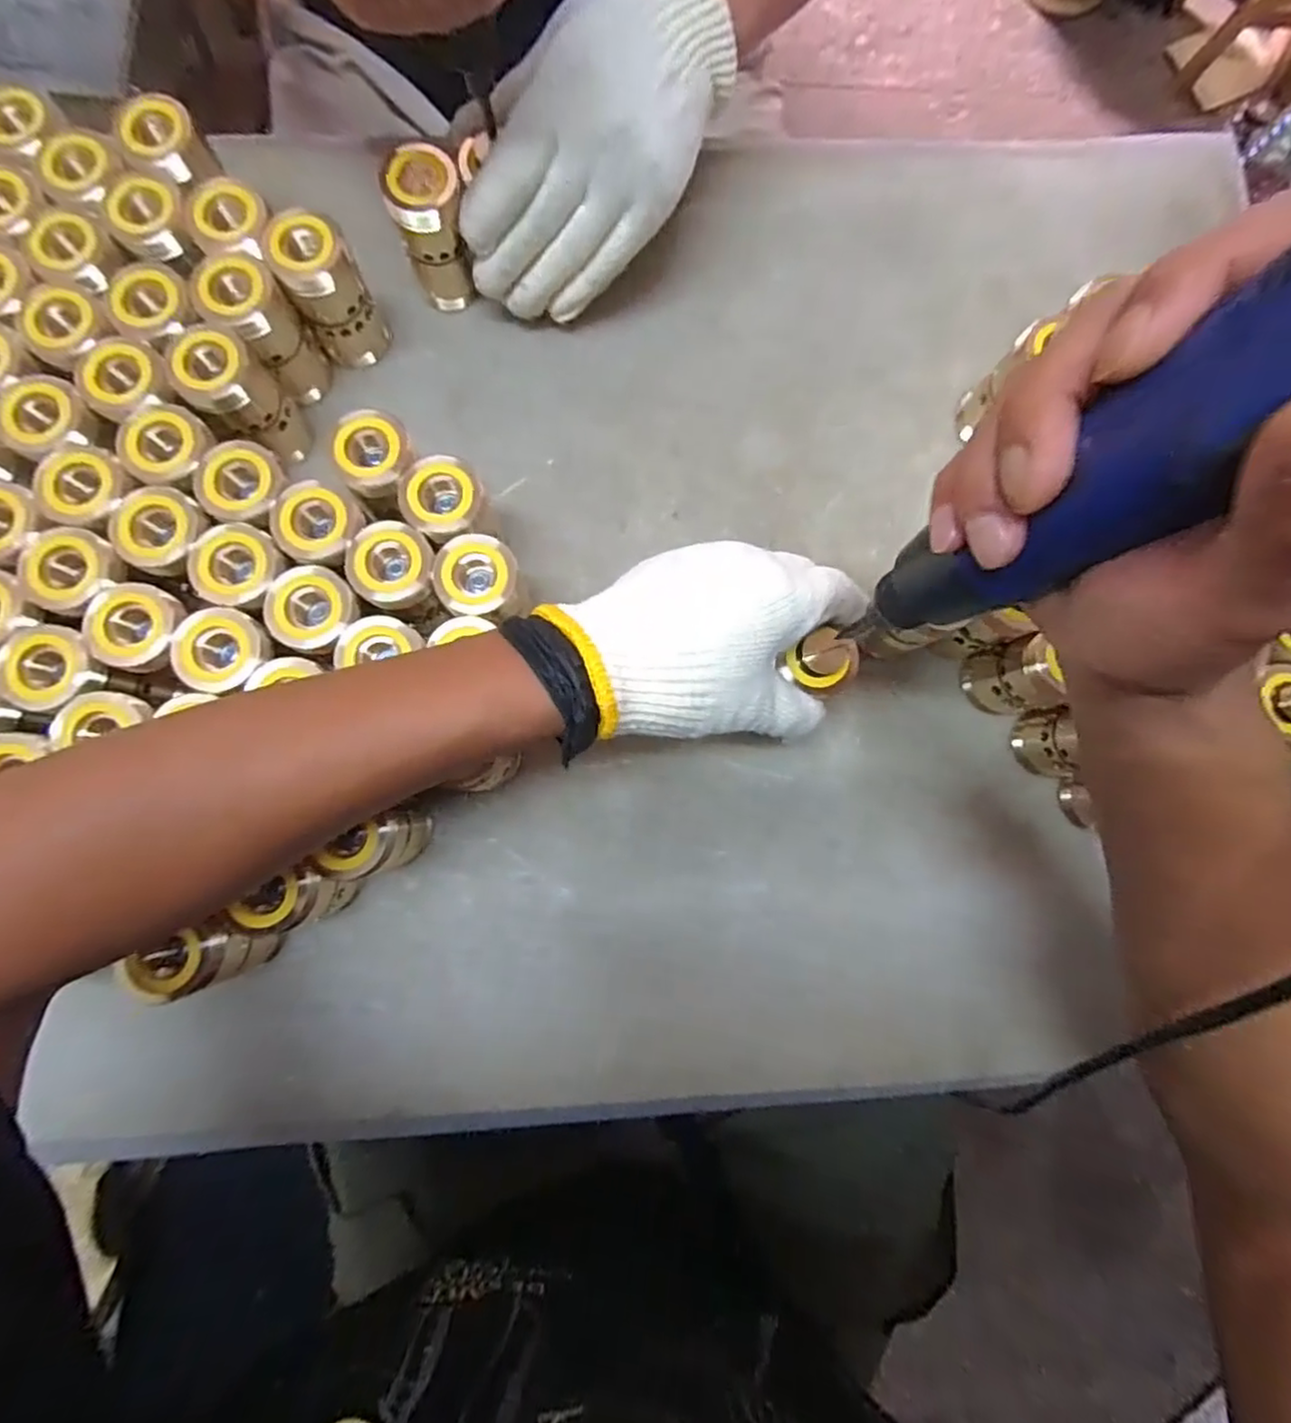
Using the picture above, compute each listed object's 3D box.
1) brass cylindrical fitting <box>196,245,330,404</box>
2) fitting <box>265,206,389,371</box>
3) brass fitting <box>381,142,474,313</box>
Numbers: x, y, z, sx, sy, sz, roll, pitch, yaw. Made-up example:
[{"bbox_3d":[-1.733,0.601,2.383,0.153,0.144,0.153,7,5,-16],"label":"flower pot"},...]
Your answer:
[{"bbox_3d":[-0.206,-0.206,0.355,0.039,0.074,0.035,36,84,3],"label":"brass cylindrical fitting"},{"bbox_3d":[-0.174,-0.231,0.359,0.038,0.069,0.038,-33,85,-5],"label":"fitting"},{"bbox_3d":[-0.118,-0.271,0.368,0.038,0.072,0.036,0,83,-1],"label":"brass fitting"}]

